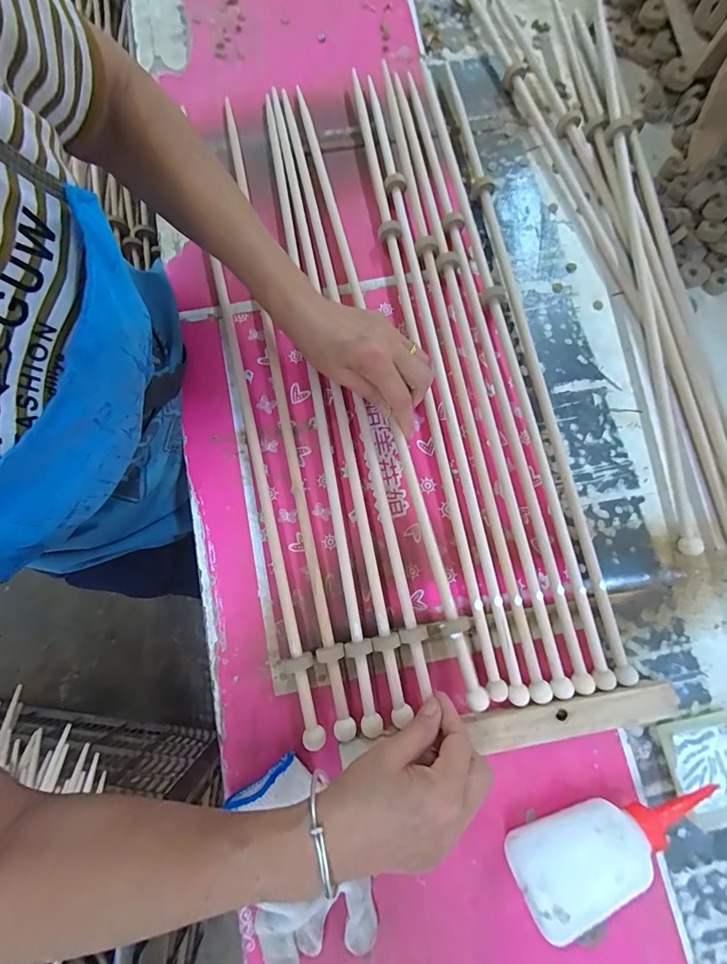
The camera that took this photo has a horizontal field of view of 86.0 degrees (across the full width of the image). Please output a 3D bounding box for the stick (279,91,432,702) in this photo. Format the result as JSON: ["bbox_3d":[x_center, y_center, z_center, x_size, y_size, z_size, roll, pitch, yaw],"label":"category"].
[{"bbox_3d":[-0.020,-0.127,0.409,0.014,0.023,0.653,-13,79,-2],"label":"stick"}]

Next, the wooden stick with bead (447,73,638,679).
[{"bbox_3d":[0.168,-0.153,0.415,0.023,0.016,0.688,-11,79,-1],"label":"wooden stick with bead"}]

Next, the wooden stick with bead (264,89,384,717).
[{"bbox_3d":[-0.049,-0.115,0.408,0.018,0.017,0.689,-9,79,-1],"label":"wooden stick with bead"}]

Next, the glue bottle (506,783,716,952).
[{"bbox_3d":[0.202,0.278,0.309,0.180,0.062,0.053,-22,80,-3],"label":"glue bottle"}]

